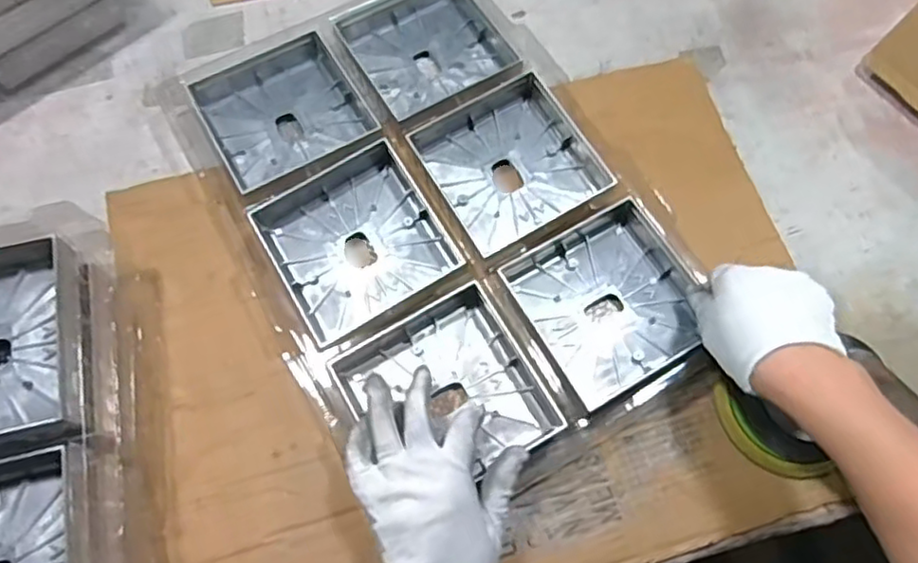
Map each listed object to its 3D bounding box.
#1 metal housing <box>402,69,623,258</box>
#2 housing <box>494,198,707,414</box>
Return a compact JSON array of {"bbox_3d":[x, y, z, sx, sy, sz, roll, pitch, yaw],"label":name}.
[{"bbox_3d":[0.044,-0.109,0.586,0.125,0.041,0.133,-28,72,-11],"label":"metal housing"},{"bbox_3d":[0.122,0.013,0.537,0.123,0.034,0.135,-29,72,-11],"label":"housing"}]

